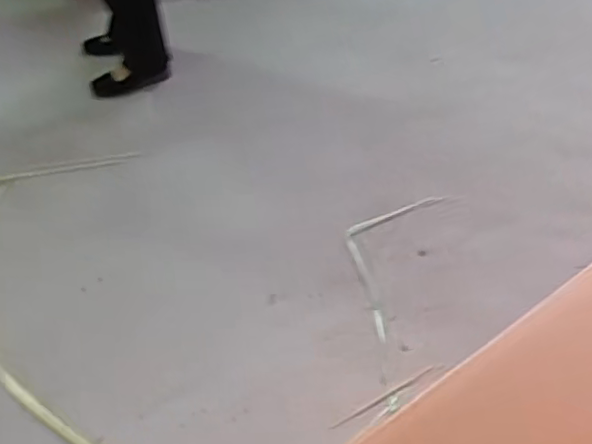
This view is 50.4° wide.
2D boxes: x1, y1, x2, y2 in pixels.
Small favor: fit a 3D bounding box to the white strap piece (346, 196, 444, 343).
[{"bbox_3d":[0.168,0.057,1.274,0.153,0.013,0.415,15,47,19],"label":"white strap piece"}]

